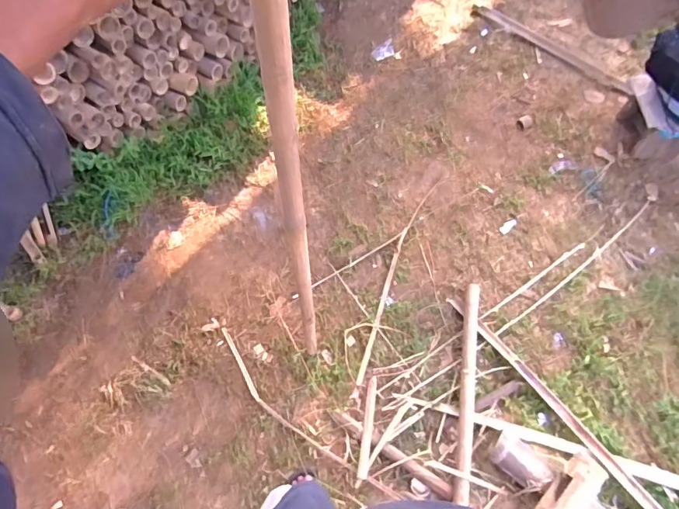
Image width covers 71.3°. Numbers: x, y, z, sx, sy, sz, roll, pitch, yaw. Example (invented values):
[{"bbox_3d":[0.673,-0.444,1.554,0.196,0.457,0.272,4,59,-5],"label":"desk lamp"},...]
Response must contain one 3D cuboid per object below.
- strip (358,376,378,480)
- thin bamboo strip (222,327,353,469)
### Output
[{"bbox_3d":[0.092,0.544,1.504,0.028,0.016,0.308,8,63,3],"label":"strip"},{"bbox_3d":[-0.209,0.484,1.547,0.081,0.022,0.614,-41,70,-20],"label":"thin bamboo strip"}]

